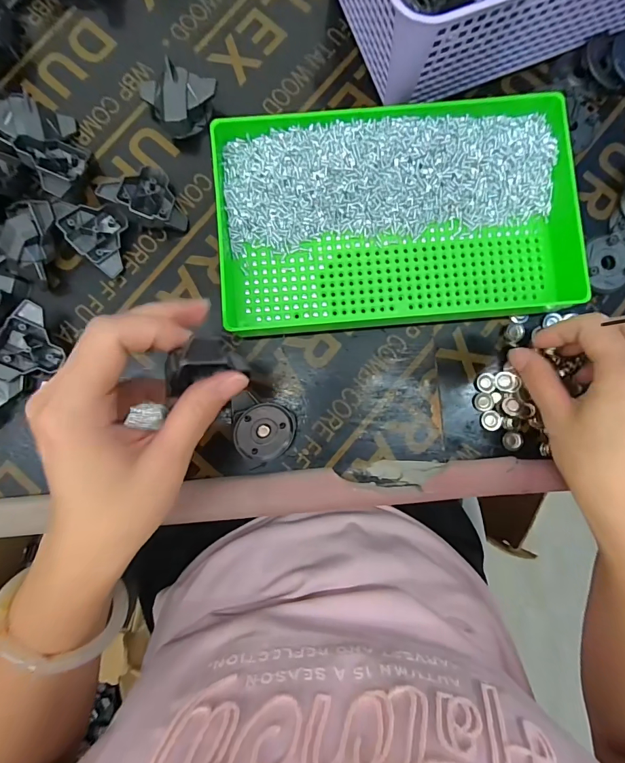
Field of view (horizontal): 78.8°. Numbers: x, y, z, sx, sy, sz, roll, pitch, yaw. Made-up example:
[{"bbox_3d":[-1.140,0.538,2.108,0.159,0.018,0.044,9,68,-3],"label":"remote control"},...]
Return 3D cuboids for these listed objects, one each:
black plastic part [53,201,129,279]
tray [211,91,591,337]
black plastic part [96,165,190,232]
[{"bbox_3d":[-0.165,-0.106,0.284,0.044,0.017,0.051,0,84,-36],"label":"black plastic part"},{"bbox_3d":[0.057,-0.118,0.275,0.240,0.040,0.149,-4,86,0],"label":"tray"},{"bbox_3d":[-0.119,-0.140,0.282,0.052,0.031,0.041,20,86,2],"label":"black plastic part"}]

